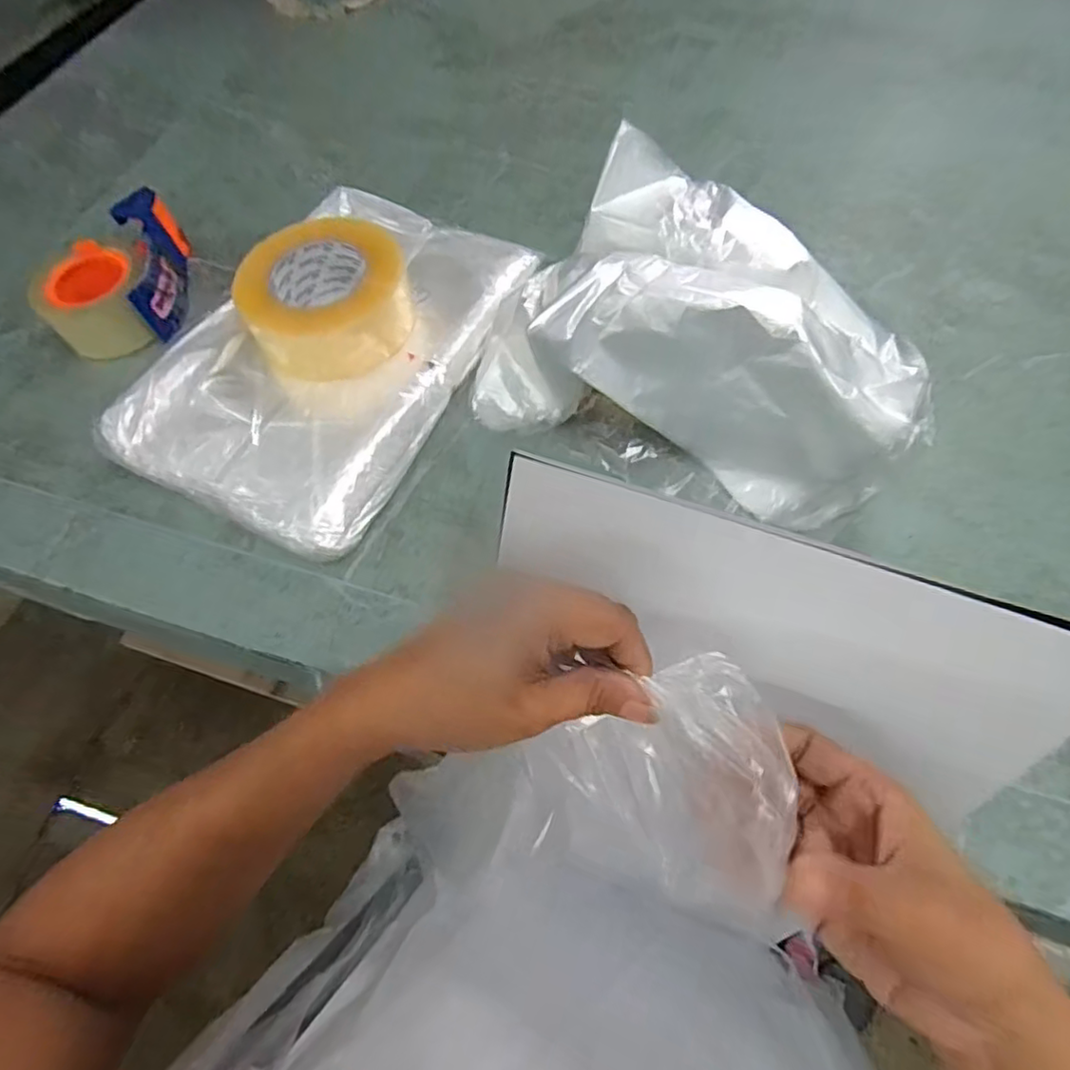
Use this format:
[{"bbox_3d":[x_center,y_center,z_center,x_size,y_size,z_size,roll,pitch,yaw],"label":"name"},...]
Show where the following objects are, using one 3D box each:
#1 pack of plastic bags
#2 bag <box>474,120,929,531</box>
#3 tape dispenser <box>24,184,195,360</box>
[{"bbox_3d":[-0.163,-0.158,0.518,0.225,0.055,0.341,26,66,17],"label":"pack of plastic bags"},{"bbox_3d":[0.119,-0.143,0.452,0.310,0.130,0.179,23,65,16],"label":"bag"},{"bbox_3d":[-0.388,-0.241,0.573,0.107,0.058,0.143,-15,61,-5],"label":"tape dispenser"}]

